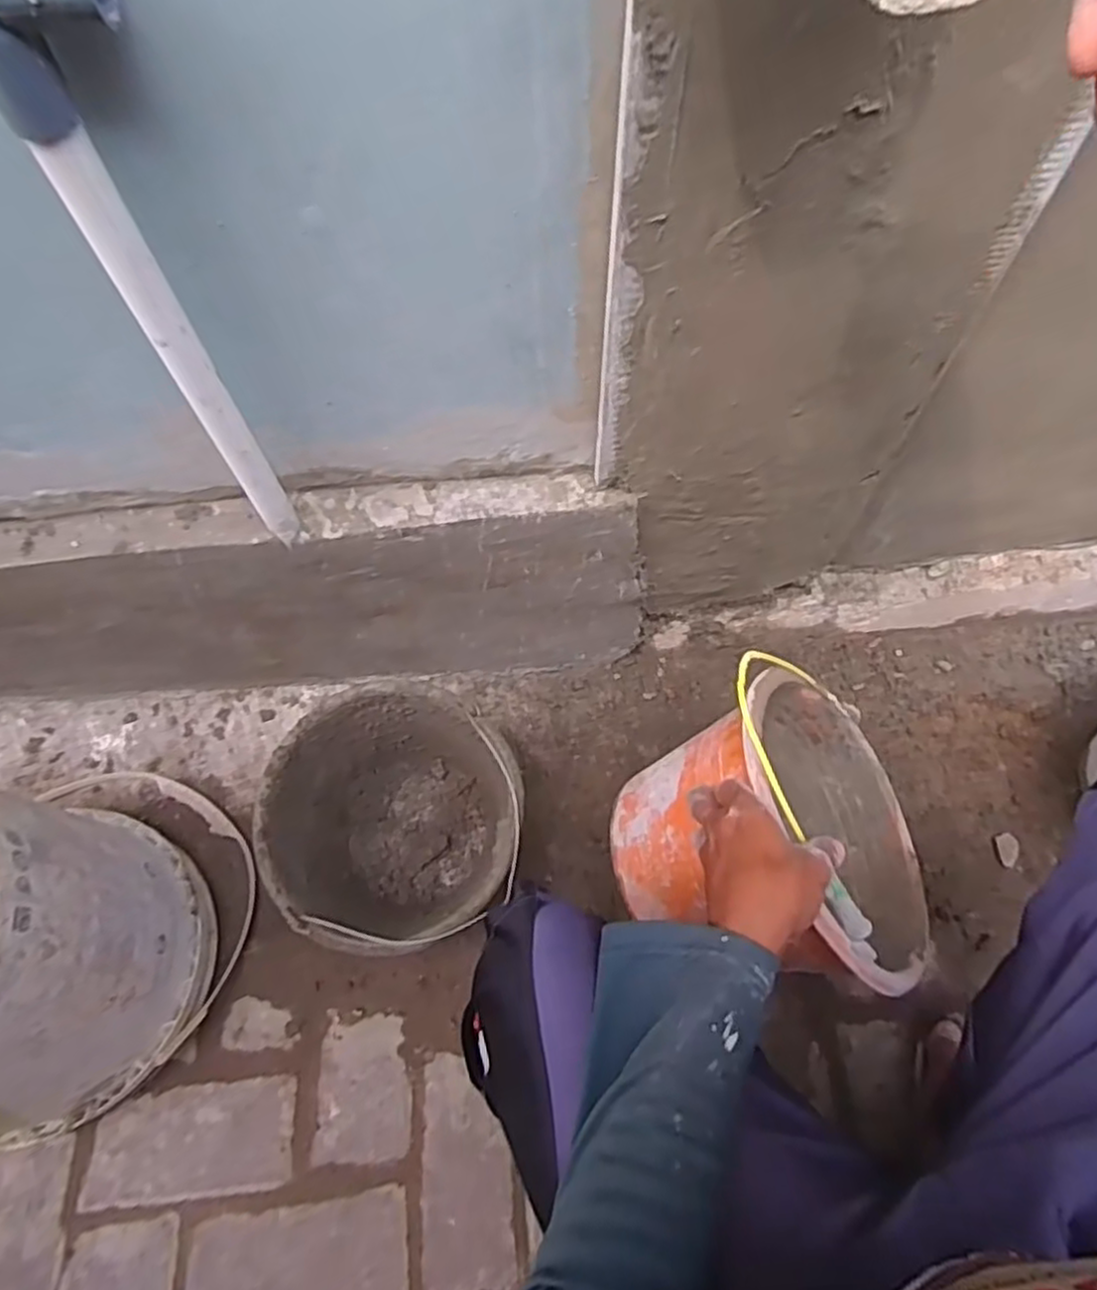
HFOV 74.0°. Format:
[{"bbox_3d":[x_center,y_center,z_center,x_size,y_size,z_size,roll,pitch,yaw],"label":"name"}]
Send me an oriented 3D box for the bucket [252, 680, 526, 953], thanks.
[{"bbox_3d":[-0.148,0.183,0.752,0.241,0.164,0.241,-1,65,1],"label":"bucket"}]

